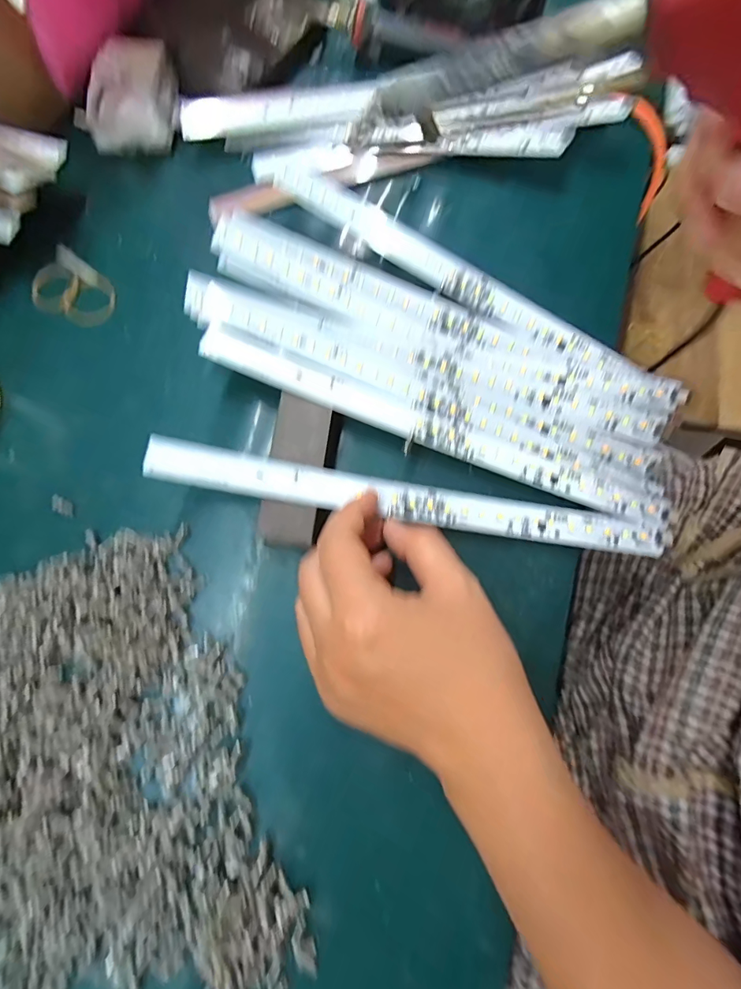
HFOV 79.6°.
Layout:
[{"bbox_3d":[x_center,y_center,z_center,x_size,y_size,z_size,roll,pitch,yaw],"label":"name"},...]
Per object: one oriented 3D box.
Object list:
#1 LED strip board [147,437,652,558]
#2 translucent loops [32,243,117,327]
[{"bbox_3d":[0.022,0.003,0.245,0.278,0.010,0.019,10,77,-3],"label":"LED strip board"},{"bbox_3d":[-0.200,-0.138,0.301,0.060,0.004,0.042,32,78,7],"label":"translucent loops"}]

